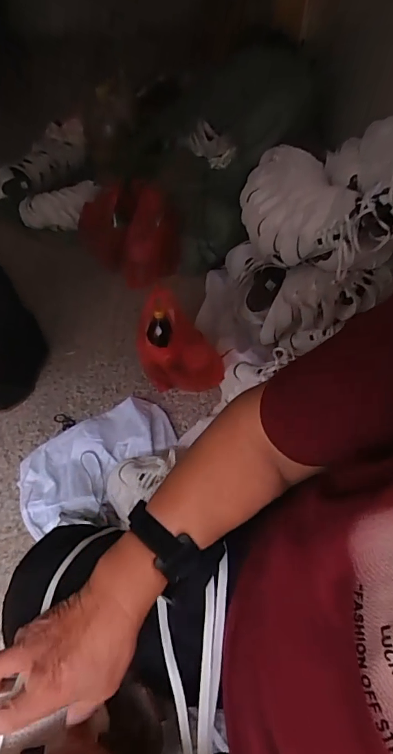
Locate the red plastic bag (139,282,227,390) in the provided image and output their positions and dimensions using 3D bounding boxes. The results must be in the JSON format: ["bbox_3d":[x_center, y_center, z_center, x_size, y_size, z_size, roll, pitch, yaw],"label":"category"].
[{"bbox_3d":[-0.040,-0.070,1.001,0.200,0.289,0.075,4,50,5],"label":"red plastic bag"}]

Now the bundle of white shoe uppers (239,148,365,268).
[{"bbox_3d":[0.215,-0.380,0.947,0.214,0.154,0.258,0,49,1],"label":"bundle of white shoe uppers"}]

